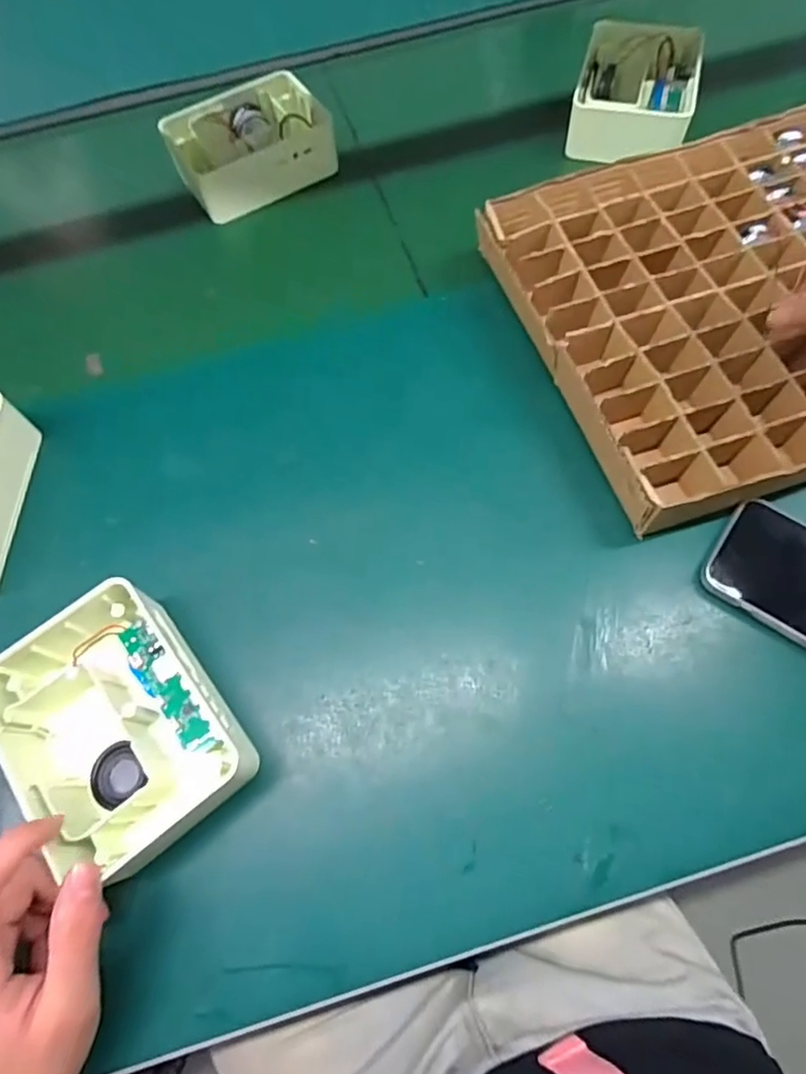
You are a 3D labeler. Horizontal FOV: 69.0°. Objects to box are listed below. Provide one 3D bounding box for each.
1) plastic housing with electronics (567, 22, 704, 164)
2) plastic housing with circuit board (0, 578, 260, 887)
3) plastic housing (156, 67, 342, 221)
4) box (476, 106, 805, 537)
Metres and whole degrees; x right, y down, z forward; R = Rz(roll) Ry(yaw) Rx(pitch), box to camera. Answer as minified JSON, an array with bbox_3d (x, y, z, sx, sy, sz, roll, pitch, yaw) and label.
[{"bbox_3d":[0.220,-0.420,0.558,0.104,0.055,0.140,13,67,10],"label":"plastic housing with electronics"},{"bbox_3d":[-0.165,0.113,0.347,0.107,0.058,0.143,-36,68,-14],"label":"plastic housing with circuit board"},{"bbox_3d":[-0.143,-0.377,0.566,0.146,0.046,0.118,-30,67,-9],"label":"plastic housing"},{"bbox_3d":[0.295,-0.192,0.436,0.411,0.058,0.292,-17,65,-6],"label":"box"}]

